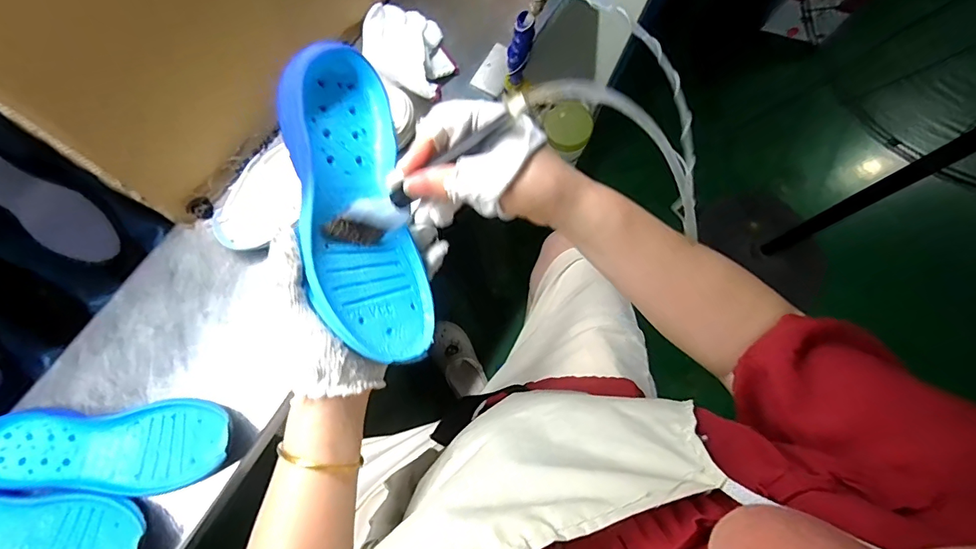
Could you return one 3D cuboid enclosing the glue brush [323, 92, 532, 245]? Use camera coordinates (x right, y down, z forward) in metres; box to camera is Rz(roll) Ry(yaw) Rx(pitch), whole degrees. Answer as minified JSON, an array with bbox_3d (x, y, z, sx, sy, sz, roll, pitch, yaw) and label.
[{"bbox_3d":[-0.041,-0.068,0.310,0.162,0.036,0.019,-32,69,20],"label":"glue brush"}]

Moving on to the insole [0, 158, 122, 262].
[{"bbox_3d":[-0.568,-0.093,0.560,0.207,0.013,0.069,41,71,-22],"label":"insole"}]

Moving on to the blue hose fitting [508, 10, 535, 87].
[{"bbox_3d":[0.040,-0.276,0.555,0.031,0.115,0.030,4,69,3],"label":"blue hose fitting"}]

